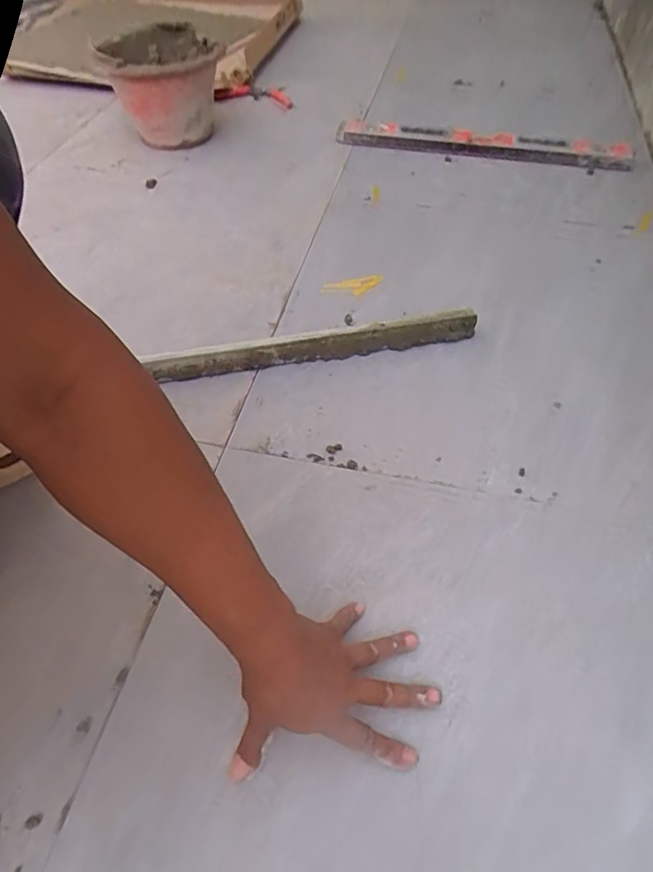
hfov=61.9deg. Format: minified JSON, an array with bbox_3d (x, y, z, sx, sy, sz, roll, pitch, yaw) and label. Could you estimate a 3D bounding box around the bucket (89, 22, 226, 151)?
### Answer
[{"bbox_3d":[-0.307,-0.656,1.031,0.206,0.153,0.219,-17,53,-14],"label":"bucket"}]

